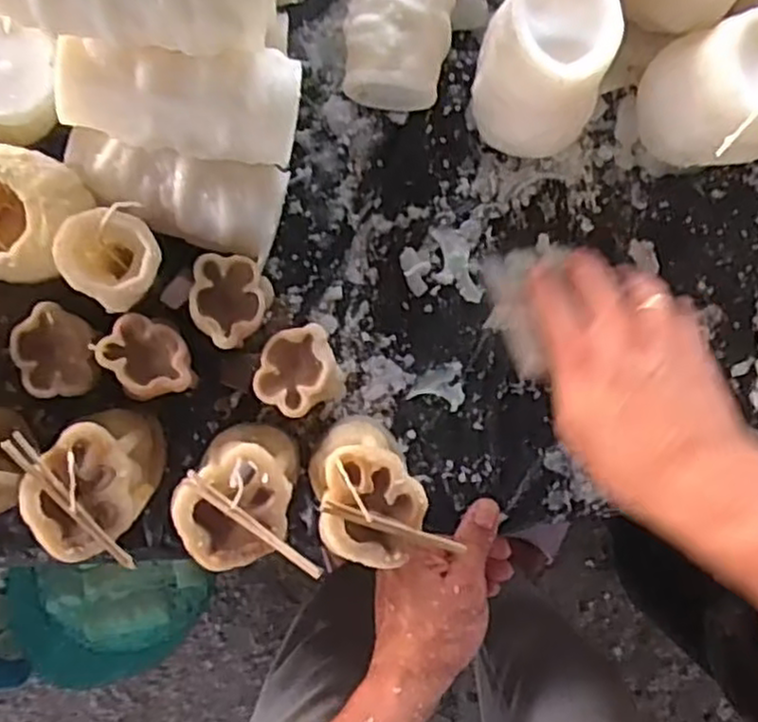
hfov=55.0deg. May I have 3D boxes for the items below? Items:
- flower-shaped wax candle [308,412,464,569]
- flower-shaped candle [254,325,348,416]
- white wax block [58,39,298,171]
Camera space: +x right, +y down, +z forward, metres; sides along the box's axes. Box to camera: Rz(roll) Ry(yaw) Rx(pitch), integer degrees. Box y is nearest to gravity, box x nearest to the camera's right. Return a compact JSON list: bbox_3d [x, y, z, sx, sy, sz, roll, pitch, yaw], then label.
[{"bbox_3d":[-0.007,0.075,0.435,0.060,0.083,0.073,-18,95,-3],"label":"flower-shaped wax candle"},{"bbox_3d":[-0.049,0.005,0.446,0.049,0.063,0.050,-14,95,-4],"label":"flower-shaped candle"},{"bbox_3d":[-0.101,-0.136,0.373,0.117,0.050,0.054,4,93,-5],"label":"white wax block"}]

